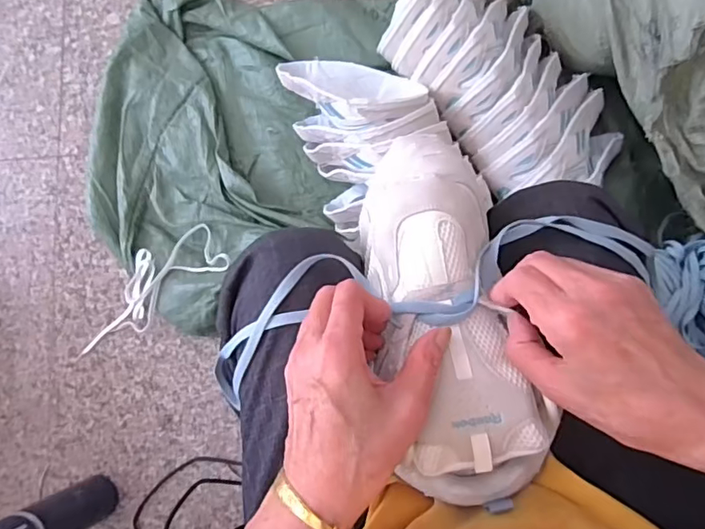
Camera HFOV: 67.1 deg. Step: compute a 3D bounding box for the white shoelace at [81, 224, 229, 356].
[{"bbox_3d":[-0.327,0.041,0.830,0.275,0.037,0.097,-36,81,-1],"label":"white shoelace"}]

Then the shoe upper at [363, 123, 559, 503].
[{"bbox_3d":[0.062,0.027,0.370,0.098,0.060,0.262,-12,75,3],"label":"shoe upper"}]

